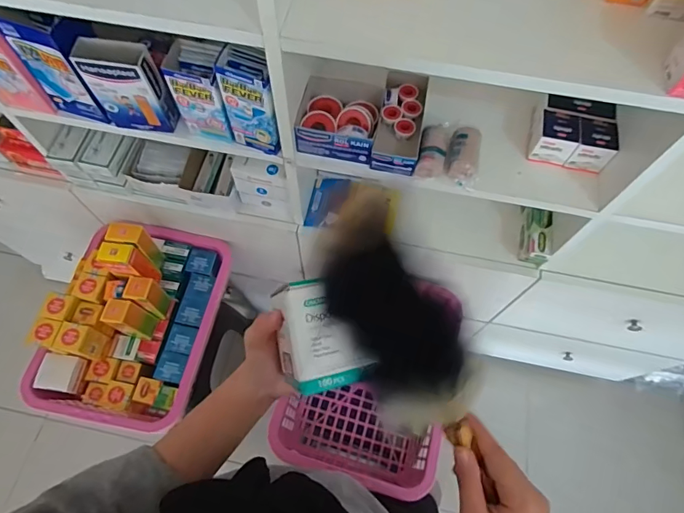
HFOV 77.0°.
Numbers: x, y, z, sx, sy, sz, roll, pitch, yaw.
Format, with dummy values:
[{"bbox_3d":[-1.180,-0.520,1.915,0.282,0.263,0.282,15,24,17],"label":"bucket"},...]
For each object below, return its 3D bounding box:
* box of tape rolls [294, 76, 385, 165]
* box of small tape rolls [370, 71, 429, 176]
[{"bbox_3d":[-0.004,-0.221,0.678,0.123,0.049,0.128,12,65,4],"label":"box of tape rolls"},{"bbox_3d":[0.093,-0.212,0.689,0.069,0.057,0.171,11,65,3],"label":"box of small tape rolls"}]

